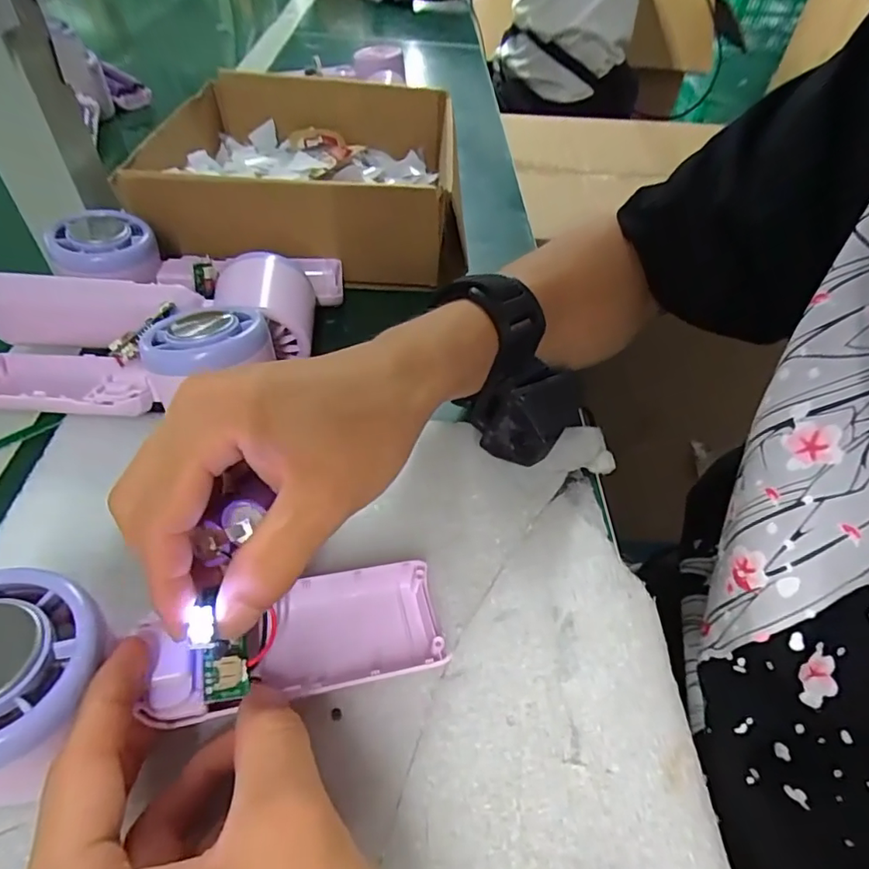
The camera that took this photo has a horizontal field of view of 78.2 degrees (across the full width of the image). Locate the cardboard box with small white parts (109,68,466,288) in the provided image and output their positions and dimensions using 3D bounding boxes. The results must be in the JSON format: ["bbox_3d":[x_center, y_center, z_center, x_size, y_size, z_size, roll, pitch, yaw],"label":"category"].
[{"bbox_3d":[-0.094,-0.212,0.429,0.213,0.076,0.237,1,48,-4],"label":"cardboard box with small white parts"}]

